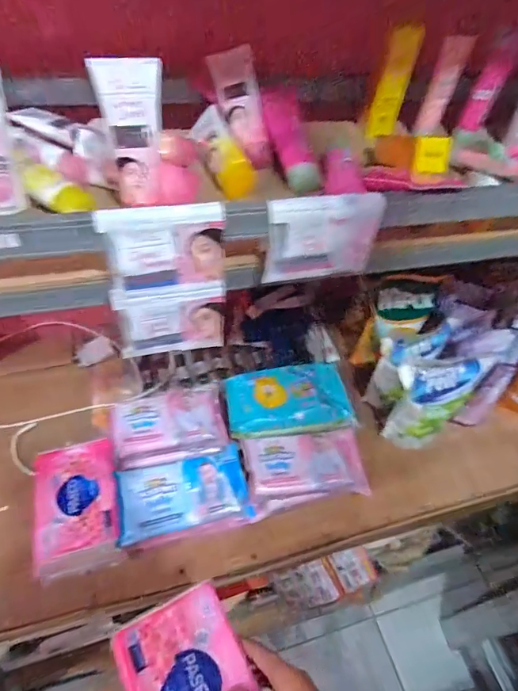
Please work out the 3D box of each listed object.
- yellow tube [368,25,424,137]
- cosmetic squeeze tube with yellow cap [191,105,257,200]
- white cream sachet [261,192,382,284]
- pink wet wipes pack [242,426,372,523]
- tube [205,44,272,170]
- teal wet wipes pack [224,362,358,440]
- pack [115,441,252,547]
[{"bbox_3d":[0.187,-0.359,0.607,0.043,0.132,0.020,-23,56,-23],"label":"yellow tube"},{"bbox_3d":[-0.048,-0.244,0.558,0.045,0.037,0.134,-16,66,-19],"label":"cosmetic squeeze tube with yellow cap"},{"bbox_3d":[0.065,-0.107,0.437,0.117,0.083,0.008,-8,35,-13],"label":"white cream sachet"},{"bbox_3d":[0.069,0.187,0.676,0.177,0.056,0.106,-7,52,-12],"label":"pink wet wipes pack"},{"bbox_3d":[-0.019,-0.306,0.570,0.051,0.032,0.159,-15,84,-18],"label":"tube"},{"bbox_3d":[0.047,0.088,0.714,0.193,0.032,0.119,-6,51,-11],"label":"teal wet wipes pack"},{"bbox_3d":[-0.106,0.204,0.624,0.179,0.028,0.098,-9,52,-13],"label":"pack"}]

